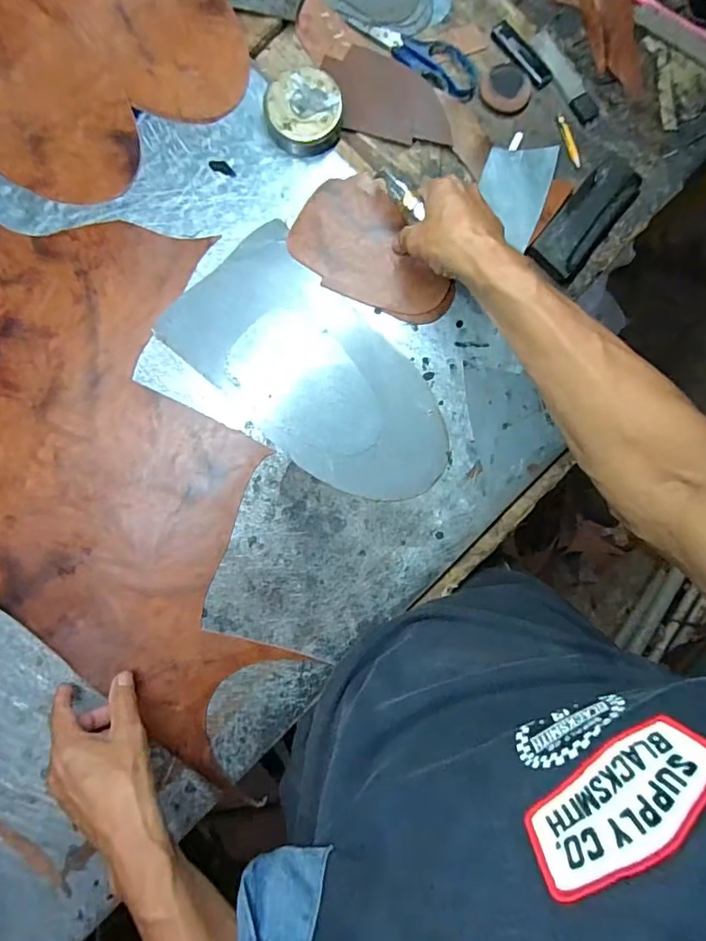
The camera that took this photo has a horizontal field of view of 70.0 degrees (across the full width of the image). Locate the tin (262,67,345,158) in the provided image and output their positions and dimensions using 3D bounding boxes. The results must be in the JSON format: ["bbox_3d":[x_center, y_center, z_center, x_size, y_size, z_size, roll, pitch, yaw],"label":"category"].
[{"bbox_3d":[-0.050,-0.357,0.504,0.071,0.033,0.067,-21,91,-7],"label":"tin"}]

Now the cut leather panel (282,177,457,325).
[{"bbox_3d":[0.021,-0.214,0.506,0.171,0.018,0.104,44,84,-4],"label":"cut leather panel"}]

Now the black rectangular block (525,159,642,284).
[{"bbox_3d":[0.257,-0.276,0.550,0.057,0.015,0.156,40,84,-4],"label":"black rectangular block"}]

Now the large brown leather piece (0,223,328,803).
[{"bbox_3d":[-0.264,-0.048,0.480,0.581,0.009,0.375,37,84,-2],"label":"large brown leather piece"}]

